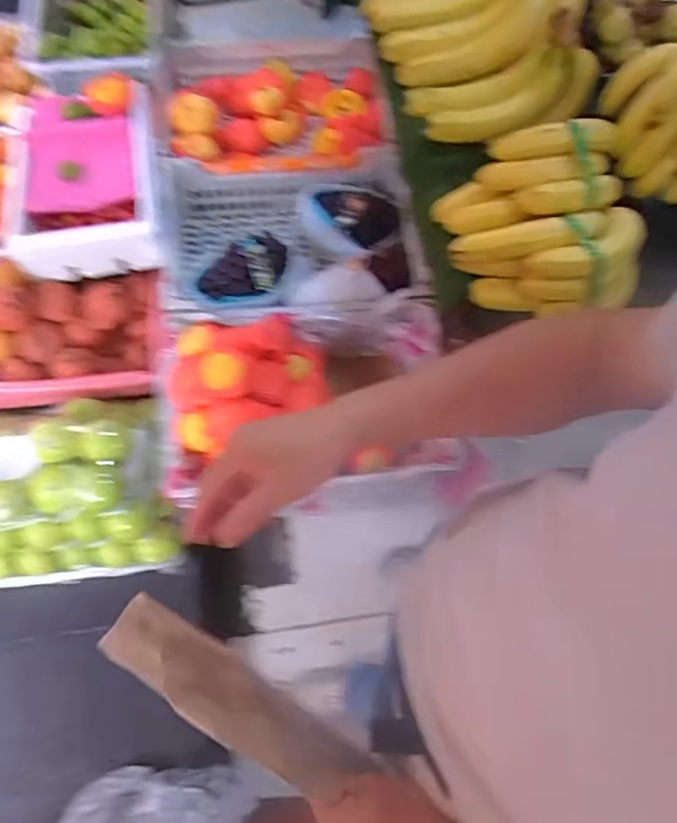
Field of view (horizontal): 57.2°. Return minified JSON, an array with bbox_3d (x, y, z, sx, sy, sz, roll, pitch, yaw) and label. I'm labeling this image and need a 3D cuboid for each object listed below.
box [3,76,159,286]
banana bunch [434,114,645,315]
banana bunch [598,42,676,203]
[{"bbox_3d":[-0.532,-0.498,1.297,0.302,0.126,0.428,-8,72,-5],"label":"box"},{"bbox_3d":[0.255,-0.232,0.761,0.231,0.107,0.205,-8,72,-5],"label":"banana bunch"},{"bbox_3d":[0.415,-0.363,0.773,0.172,0.110,0.134,34,73,9],"label":"banana bunch"}]

